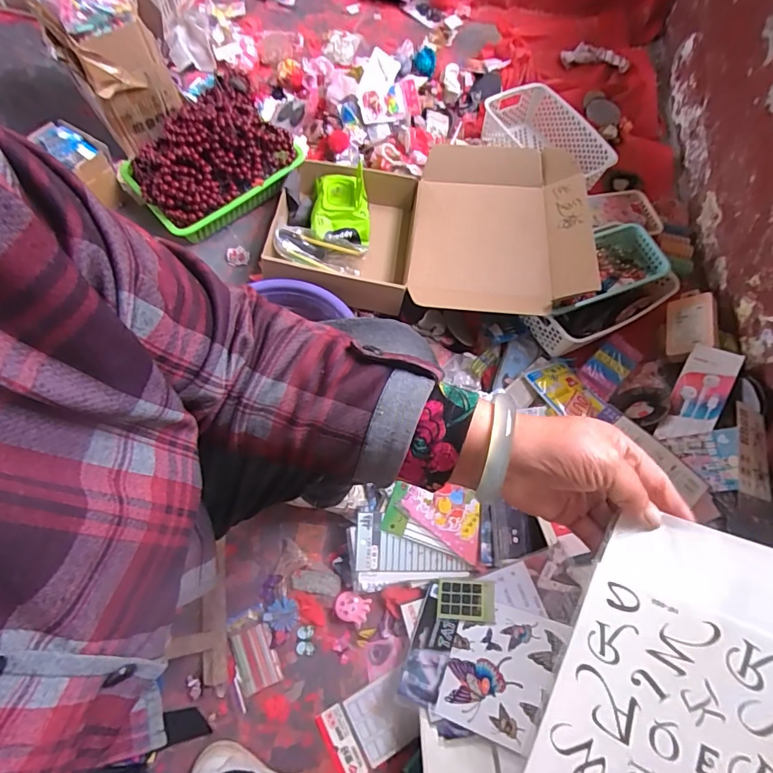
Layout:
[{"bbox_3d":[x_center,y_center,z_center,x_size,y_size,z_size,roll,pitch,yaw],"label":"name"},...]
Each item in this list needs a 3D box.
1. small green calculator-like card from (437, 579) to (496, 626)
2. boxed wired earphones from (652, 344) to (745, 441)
[{"bbox_3d":[0.118,0.318,0.698,0.085,0.004,0.058,-5,54,20],"label":"small green calculator-like card"},{"bbox_3d":[0.534,0.016,0.805,0.076,0.015,0.189,24,79,34],"label":"boxed wired earphones"}]

